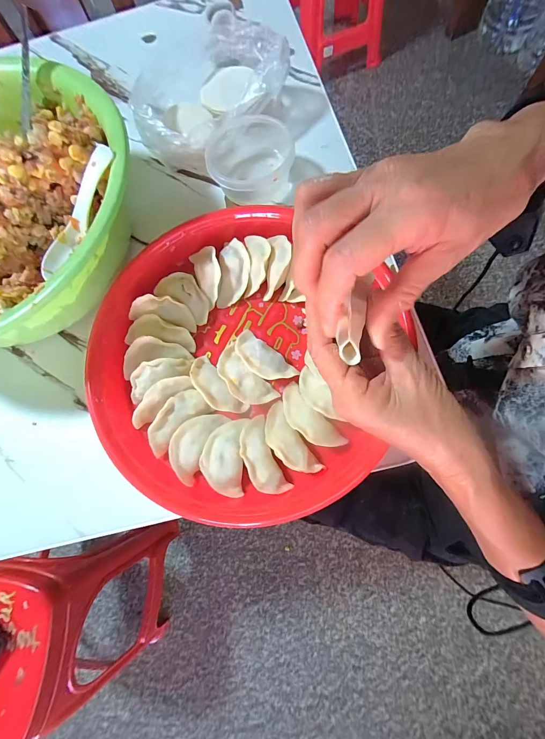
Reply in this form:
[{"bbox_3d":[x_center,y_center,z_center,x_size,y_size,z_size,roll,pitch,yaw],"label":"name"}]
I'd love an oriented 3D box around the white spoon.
[{"bbox_3d":[-0.189,-0.150,0.289,0.019,0.023,0.132,38,105,9],"label":"white spoon"}]

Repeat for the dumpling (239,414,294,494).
[{"bbox_3d":[-0.010,0.081,0.281,0.030,0.022,0.072,-23,73,-1],"label":"dumpling"}]

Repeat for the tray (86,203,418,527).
[{"bbox_3d":[-0.038,-0.016,0.309,0.307,0.055,0.294,-2,74,5],"label":"tray"}]

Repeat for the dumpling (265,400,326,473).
[{"bbox_3d":[0.014,0.067,0.279,0.030,0.024,0.072,-35,74,-5],"label":"dumpling"}]

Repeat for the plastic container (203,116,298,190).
[{"bbox_3d":[-0.024,-0.249,0.362,0.096,0.043,0.094,-2,74,5],"label":"plastic container"}]

